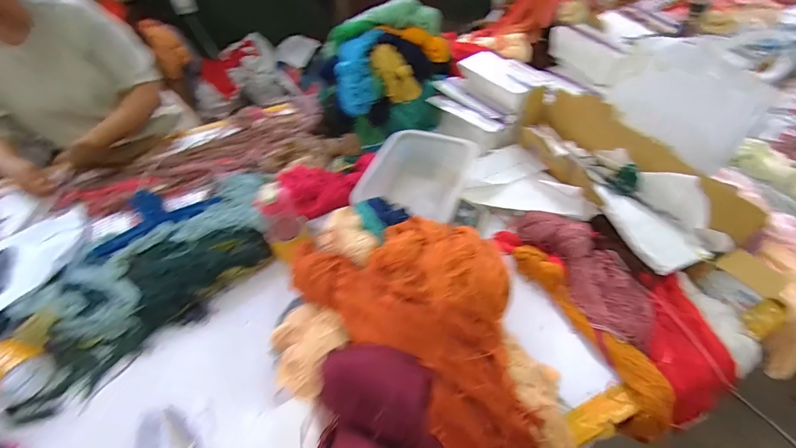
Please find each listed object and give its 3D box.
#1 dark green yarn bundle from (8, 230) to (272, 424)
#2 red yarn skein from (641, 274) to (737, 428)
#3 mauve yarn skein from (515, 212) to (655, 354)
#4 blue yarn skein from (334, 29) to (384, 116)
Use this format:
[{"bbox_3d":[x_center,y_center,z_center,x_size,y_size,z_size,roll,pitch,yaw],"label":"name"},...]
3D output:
[{"bbox_3d":[-0.503,0.154,0.746,0.505,0.065,0.186,-36,56,-24],"label":"dark green yarn bundle"},{"bbox_3d":[0.493,0.208,0.644,0.110,0.060,0.242,-3,72,0],"label":"red yarn skein"},{"bbox_3d":[0.355,0.080,0.734,0.100,0.091,0.329,-21,52,-14],"label":"mauve yarn skein"},{"bbox_3d":[-0.106,-0.405,1.003,0.119,0.038,0.229,4,91,5],"label":"blue yarn skein"}]

